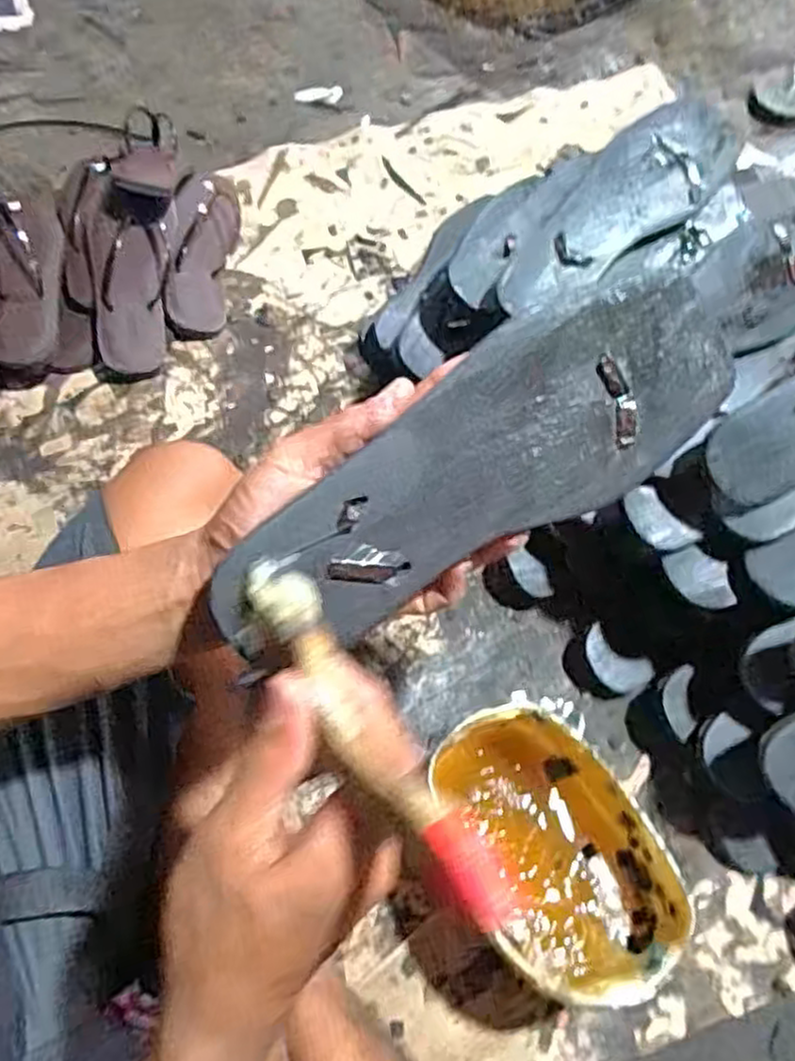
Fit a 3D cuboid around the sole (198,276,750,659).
[{"bbox_3d":[0.038,-0.031,0.325,0.258,0.007,0.089,-27,106,-9],"label":"sole"}]

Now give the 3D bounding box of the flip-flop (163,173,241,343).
[{"bbox_3d":[-0.240,-0.343,0.878,0.081,0.045,0.263,14,62,-29],"label":"flip-flop"}]

